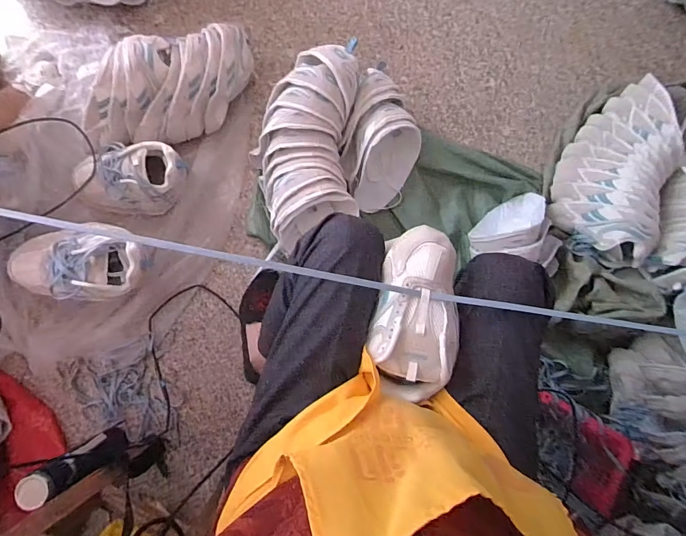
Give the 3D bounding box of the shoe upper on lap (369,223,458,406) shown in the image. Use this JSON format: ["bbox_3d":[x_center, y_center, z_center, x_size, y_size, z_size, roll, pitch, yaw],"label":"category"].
[{"bbox_3d":[0.097,0.057,0.495,0.107,0.052,0.213,8,80,-5],"label":"shoe upper on lap"}]

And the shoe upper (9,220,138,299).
[{"bbox_3d":[-0.502,-0.004,0.719,0.233,0.068,0.128,-3,83,-4],"label":"shoe upper"}]

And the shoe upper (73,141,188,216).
[{"bbox_3d":[-0.471,-0.194,0.848,0.232,0.128,0.137,0,83,-4],"label":"shoe upper"}]

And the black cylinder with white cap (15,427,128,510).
[{"bbox_3d":[-0.486,0.362,0.716,0.058,0.233,0.061,1,85,-6],"label":"black cylinder with white cap"}]

